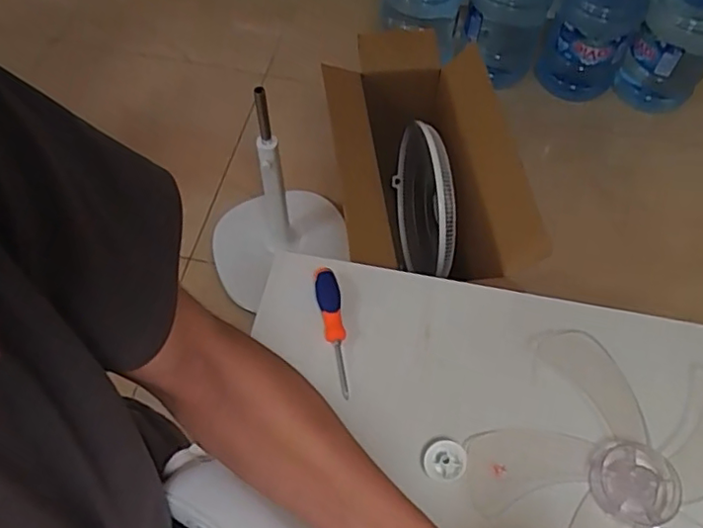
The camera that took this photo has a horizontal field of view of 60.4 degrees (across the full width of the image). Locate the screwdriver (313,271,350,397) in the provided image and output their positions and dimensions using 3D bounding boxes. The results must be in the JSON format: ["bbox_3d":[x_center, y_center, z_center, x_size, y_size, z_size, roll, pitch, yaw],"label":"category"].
[{"bbox_3d":[-0.024,0.088,0.813,0.031,0.034,0.181,-7,58,-6],"label":"screwdriver"}]

